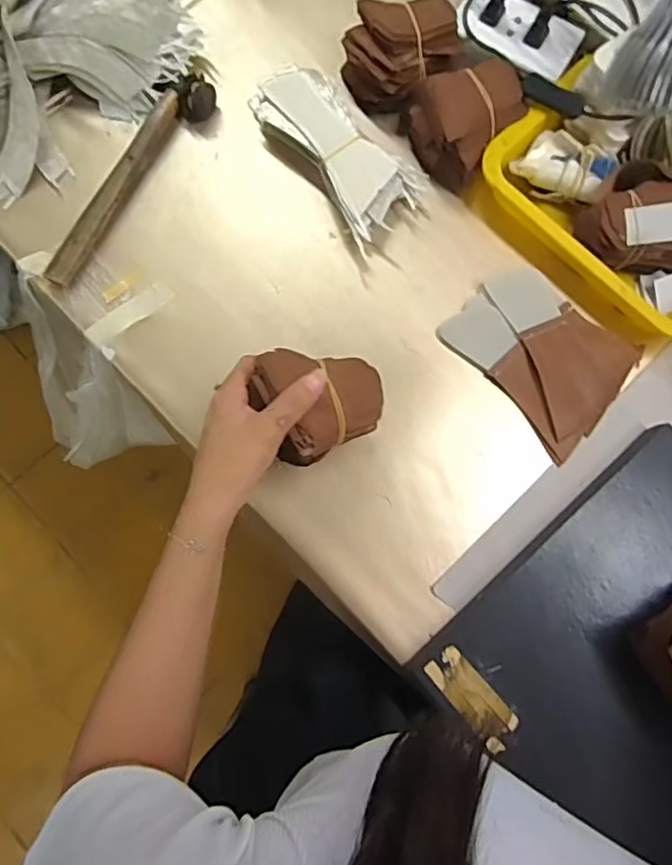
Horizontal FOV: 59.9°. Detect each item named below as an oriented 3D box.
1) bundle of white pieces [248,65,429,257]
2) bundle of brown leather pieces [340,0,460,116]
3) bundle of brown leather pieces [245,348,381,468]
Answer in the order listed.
[{"bbox_3d":[0.001,-0.275,0.557,0.083,0.044,0.192,-34,81,-7],"label":"bundle of white pieces"},{"bbox_3d":[0.063,-0.368,0.565,0.100,0.066,0.089,-37,81,-7],"label":"bundle of brown leather pieces"},{"bbox_3d":[-0.014,-0.025,0.456,0.092,0.050,0.083,-20,95,-26],"label":"bundle of brown leather pieces"}]

